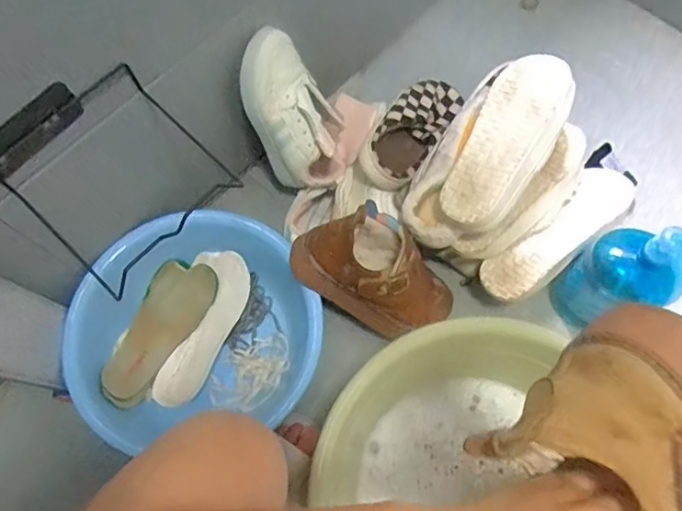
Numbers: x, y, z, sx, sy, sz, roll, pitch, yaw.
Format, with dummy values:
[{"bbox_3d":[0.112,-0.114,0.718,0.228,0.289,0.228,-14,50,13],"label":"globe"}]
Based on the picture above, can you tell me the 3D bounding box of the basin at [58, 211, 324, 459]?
[{"bbox_3d":[-0.197,0.099,0.785,0.331,0.096,0.301,-9,70,-3],"label":"basin"}]

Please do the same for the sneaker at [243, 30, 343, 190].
[{"bbox_3d":[-0.060,-0.191,0.769,0.109,0.224,0.078,-31,36,-10],"label":"sneaker"}]

